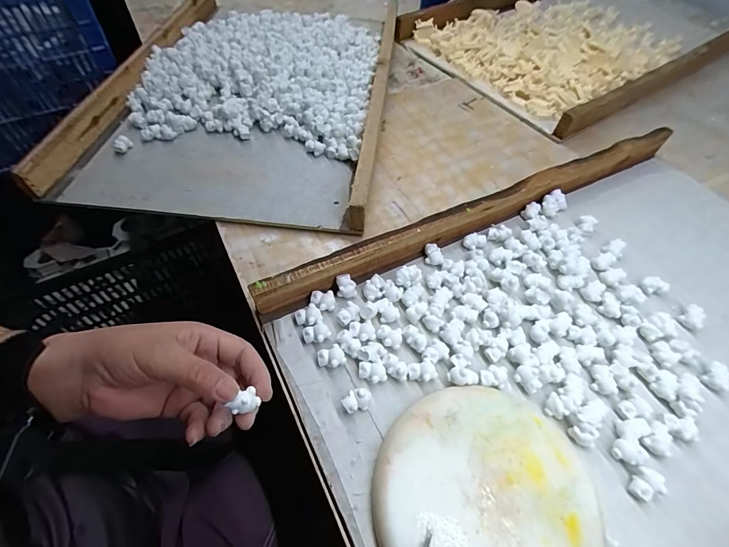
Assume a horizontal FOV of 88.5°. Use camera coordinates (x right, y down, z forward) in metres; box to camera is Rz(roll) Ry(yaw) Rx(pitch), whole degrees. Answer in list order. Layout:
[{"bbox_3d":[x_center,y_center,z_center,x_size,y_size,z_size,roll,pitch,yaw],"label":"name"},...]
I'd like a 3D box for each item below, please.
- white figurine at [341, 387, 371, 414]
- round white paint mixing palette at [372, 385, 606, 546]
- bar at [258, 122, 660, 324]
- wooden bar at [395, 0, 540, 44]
[{"bbox_3d":[-0.006,0.108,0.318,0.025,0.018,0.015,-9,56,-8],"label":"white figurine"},{"bbox_3d":[0.090,0.170,0.282,0.160,0.021,0.156,1,55,-1],"label":"round white paint mixing palette"},{"bbox_3d":[0.153,-0.074,0.442,0.575,0.051,0.022,-23,59,-17],"label":"bar"},{"bbox_3d":[0.301,-0.596,0.811,0.589,0.037,0.055,-30,61,-21],"label":"wooden bar"}]

